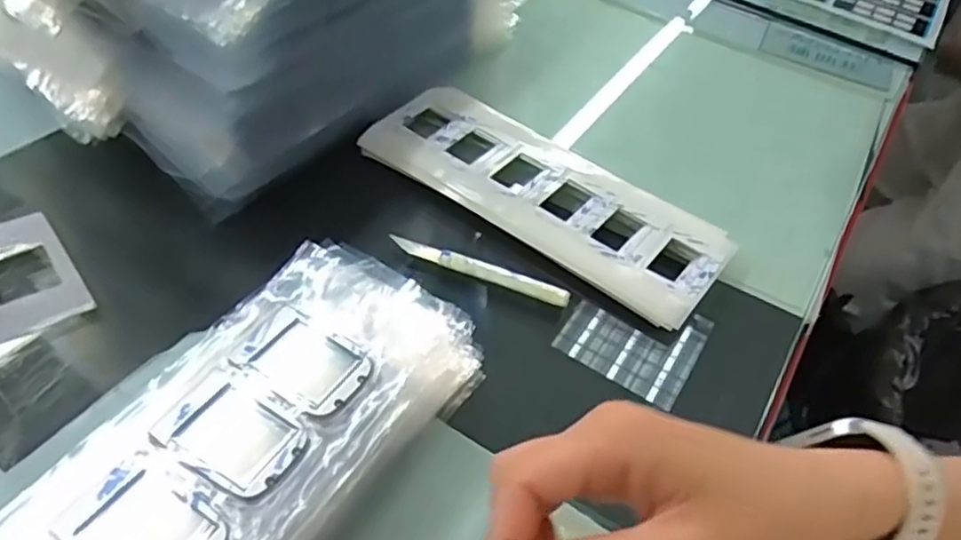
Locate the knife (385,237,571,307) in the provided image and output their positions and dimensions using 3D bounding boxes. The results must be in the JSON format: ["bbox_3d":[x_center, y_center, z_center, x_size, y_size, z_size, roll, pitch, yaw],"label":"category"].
[{"bbox_3d":[0.000,-0.001,0.401,0.107,0.006,0.010,19,49,10],"label":"knife"}]

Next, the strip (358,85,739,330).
[{"bbox_3d":[0.040,-0.052,0.442,0.237,0.011,0.089,31,52,20],"label":"strip"}]

